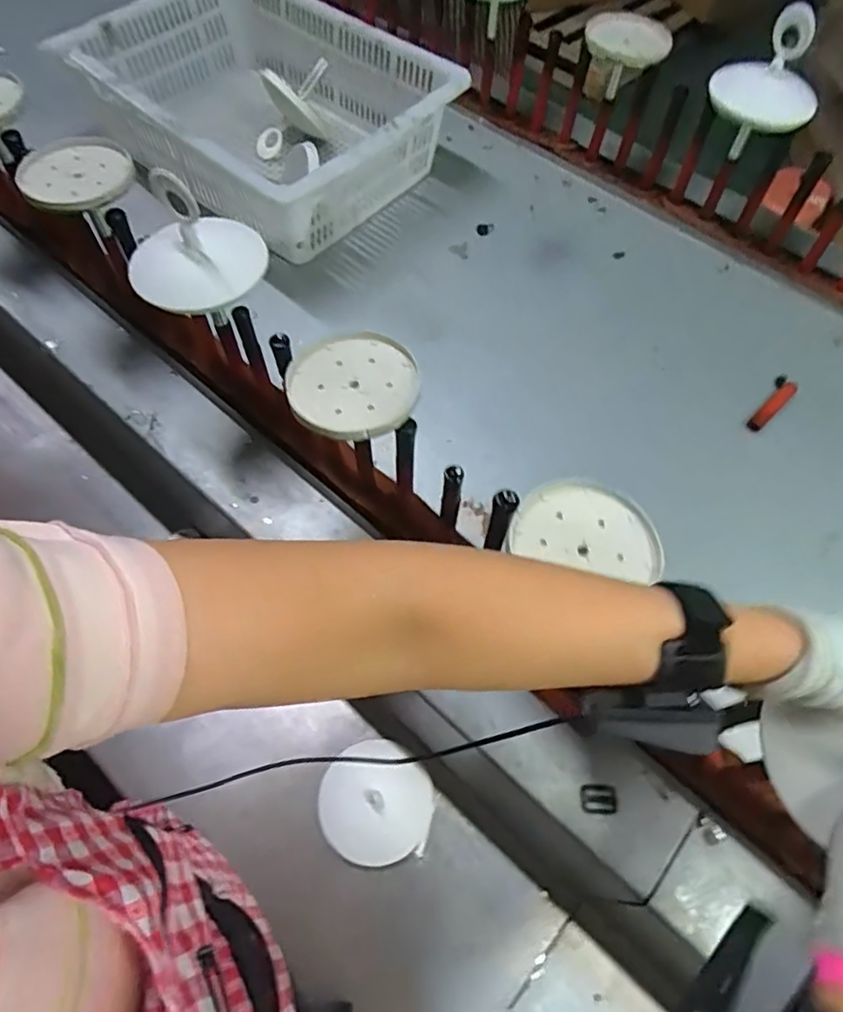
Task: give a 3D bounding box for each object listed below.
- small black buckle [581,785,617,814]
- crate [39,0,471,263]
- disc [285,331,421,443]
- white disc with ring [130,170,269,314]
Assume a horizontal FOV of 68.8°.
[{"bbox_3d":[0.158,0.260,0.545,0.031,0.004,0.024,0,62,-1],"label":"small black buckle"},{"bbox_3d":[-0.231,-0.597,0.925,0.498,0.176,0.389,41,69,19],"label":"crate"},{"bbox_3d":[-0.057,-0.102,0.522,0.109,0.013,0.109,1,61,-1],"label":"disc"},{"bbox_3d":[-0.209,-0.245,0.549,0.119,0.082,0.122,1,61,-1],"label":"white disc with ring"}]

